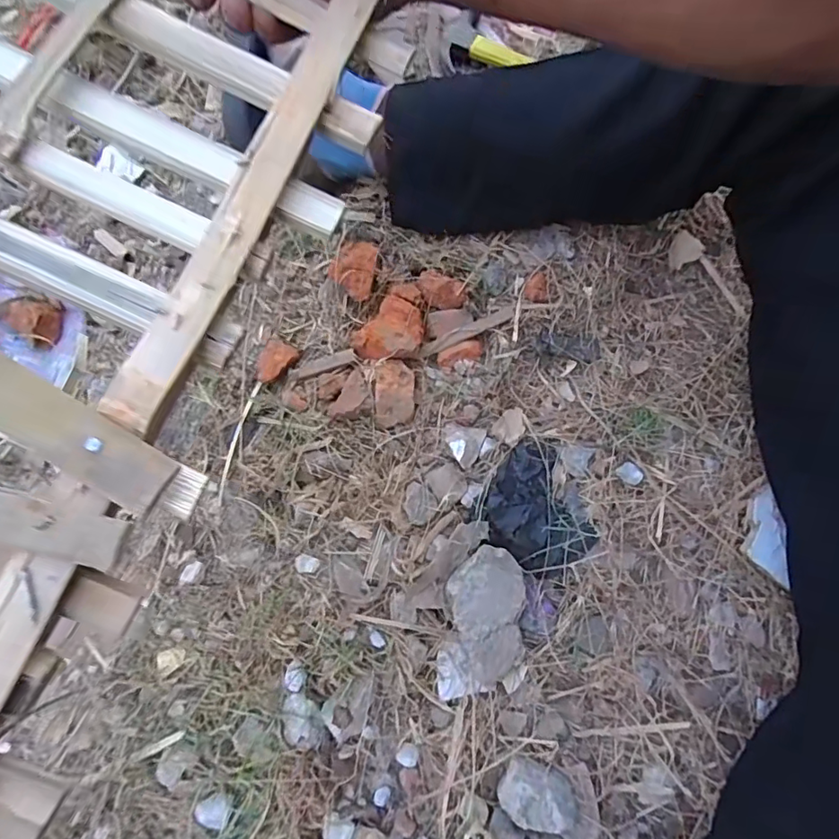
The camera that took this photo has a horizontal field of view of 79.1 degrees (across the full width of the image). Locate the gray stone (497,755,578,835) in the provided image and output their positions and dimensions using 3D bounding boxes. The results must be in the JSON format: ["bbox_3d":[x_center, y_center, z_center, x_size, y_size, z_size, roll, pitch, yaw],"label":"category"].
[{"bbox_3d":[0.091,0.288,0.387,0.058,0.022,0.041,19,76,3],"label":"gray stone"}]

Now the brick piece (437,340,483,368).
[{"bbox_3d":[0.038,-0.063,0.481,0.042,0.010,0.019,-13,77,-5],"label":"brick piece"}]

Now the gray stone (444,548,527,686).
[{"bbox_3d":[0.056,0.157,0.415,0.060,0.027,0.100,-7,76,-3],"label":"gray stone"}]

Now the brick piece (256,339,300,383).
[{"bbox_3d":[-0.137,-0.055,0.477,0.032,0.018,0.044,30,77,6],"label":"brick piece"}]

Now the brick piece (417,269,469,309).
[{"bbox_3d":[0.021,-0.122,0.480,0.046,0.018,0.028,22,76,4],"label":"brick piece"}]

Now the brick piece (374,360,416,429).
[{"bbox_3d":[-0.023,-0.024,0.463,0.035,0.025,0.061,2,76,-1],"label":"brick piece"}]

